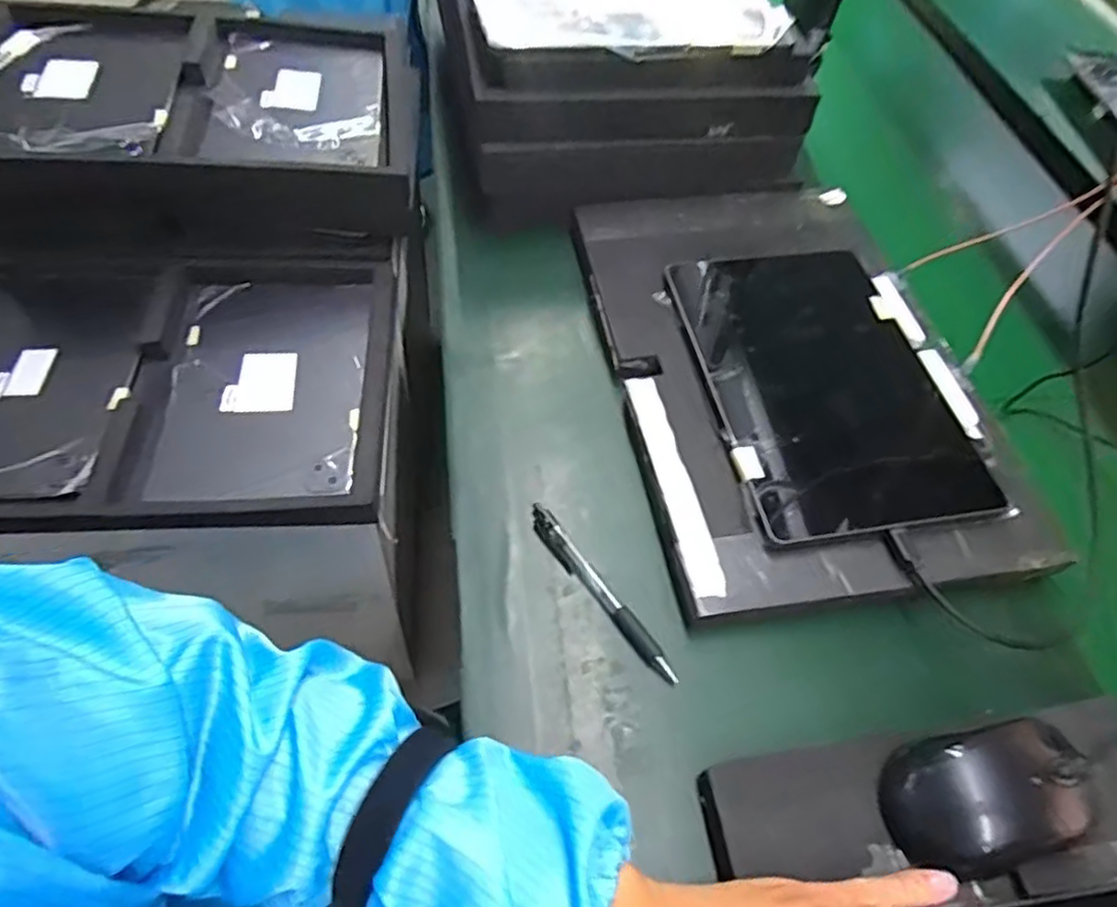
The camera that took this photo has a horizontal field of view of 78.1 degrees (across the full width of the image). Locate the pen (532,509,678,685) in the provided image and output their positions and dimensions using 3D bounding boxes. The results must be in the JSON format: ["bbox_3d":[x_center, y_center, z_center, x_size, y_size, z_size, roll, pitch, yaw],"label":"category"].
[{"bbox_3d":[0.026,0.087,0.440,0.014,0.013,0.140,-30,64,-23],"label":"pen"}]

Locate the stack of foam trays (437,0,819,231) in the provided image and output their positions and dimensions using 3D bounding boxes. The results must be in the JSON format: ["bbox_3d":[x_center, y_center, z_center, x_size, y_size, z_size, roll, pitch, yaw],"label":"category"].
[{"bbox_3d":[0.037,-0.426,0.704,0.302,0.150,0.405,-7,58,-11],"label":"stack of foam trays"}]

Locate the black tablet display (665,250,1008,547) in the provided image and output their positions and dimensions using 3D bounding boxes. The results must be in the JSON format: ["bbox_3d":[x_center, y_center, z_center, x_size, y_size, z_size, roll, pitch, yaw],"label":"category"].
[{"bbox_3d":[0.193,-0.060,0.515,0.167,0.017,0.261,-8,57,-8],"label":"black tablet display"}]

